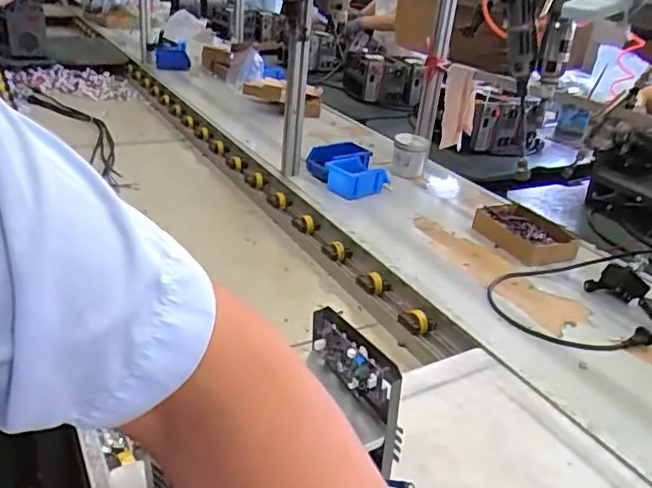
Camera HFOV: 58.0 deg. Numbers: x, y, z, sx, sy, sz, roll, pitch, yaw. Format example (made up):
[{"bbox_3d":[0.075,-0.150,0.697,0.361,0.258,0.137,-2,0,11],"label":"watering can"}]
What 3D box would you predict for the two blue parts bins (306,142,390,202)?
[{"bbox_3d":[0.058,-0.199,1.585,0.176,0.089,0.215,-16,35,-38],"label":"two blue parts bins"}]

